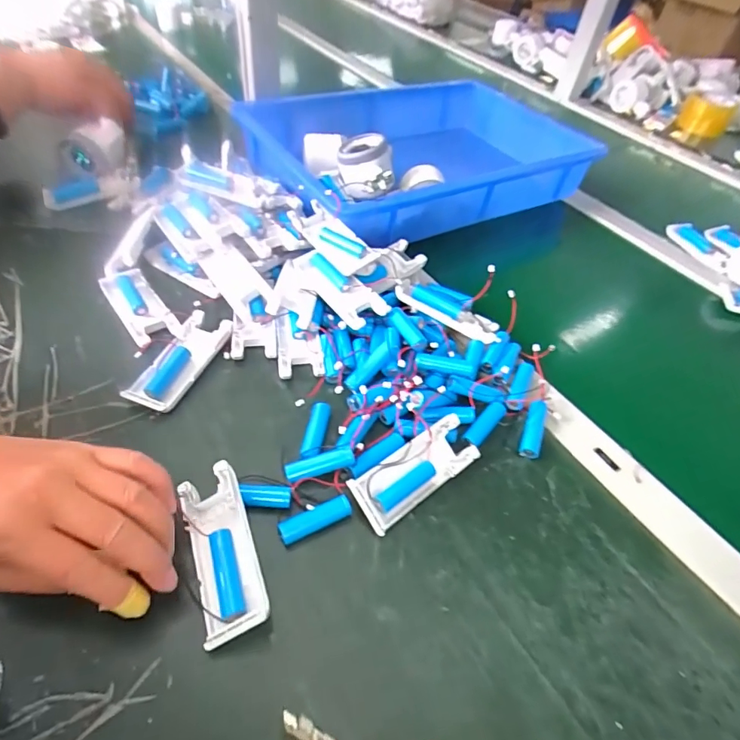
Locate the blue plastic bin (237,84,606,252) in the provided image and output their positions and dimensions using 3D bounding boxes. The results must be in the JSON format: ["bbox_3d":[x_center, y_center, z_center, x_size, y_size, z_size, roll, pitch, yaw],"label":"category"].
[{"bbox_3d":[0.060,-0.286,0.611,0.394,0.105,0.287,-25,56,-24],"label":"blue plastic bin"}]

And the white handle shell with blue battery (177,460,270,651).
[{"bbox_3d":[-0.093,0.114,0.289,0.040,0.019,0.103,-27,58,-1],"label":"white handle shell with blue battery"}]

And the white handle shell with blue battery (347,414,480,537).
[{"bbox_3d":[0.033,0.076,0.339,0.101,0.020,0.039,-28,83,-28],"label":"white handle shell with blue battery"}]

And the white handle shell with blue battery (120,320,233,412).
[{"bbox_3d":[-0.164,-0.008,0.390,0.043,0.017,0.099,19,50,10],"label":"white handle shell with blue battery"}]

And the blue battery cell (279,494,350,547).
[{"bbox_3d":[-0.037,0.104,0.314,0.052,0.012,0.015,-18,54,-20],"label":"blue battery cell"}]

